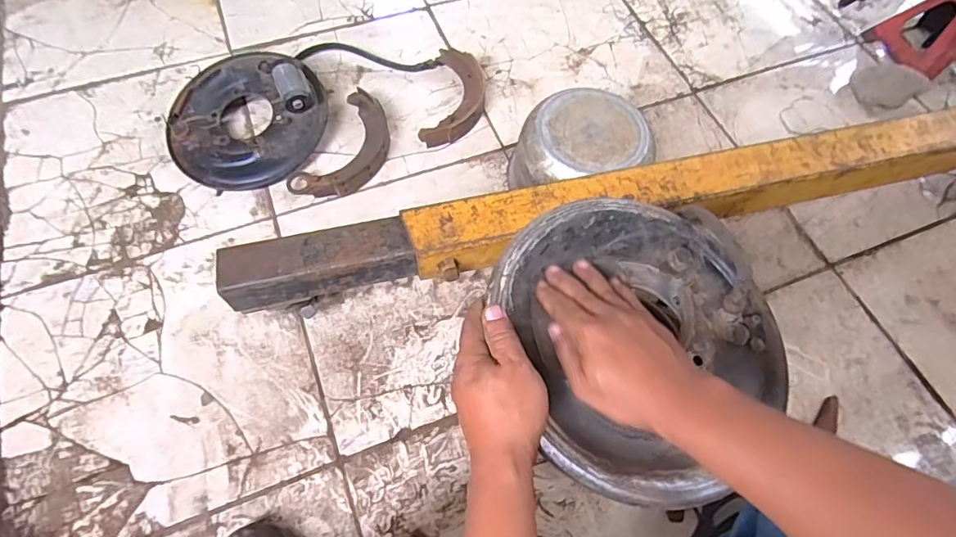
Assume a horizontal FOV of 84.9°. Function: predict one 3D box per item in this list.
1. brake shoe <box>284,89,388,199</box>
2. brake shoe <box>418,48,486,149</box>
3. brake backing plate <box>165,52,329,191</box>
[{"bbox_3d":[-0.219,-0.206,0.898,0.123,0.032,0.220,24,67,9],"label":"brake shoe"},{"bbox_3d":[-0.038,-0.311,0.958,0.098,0.031,0.219,9,65,2],"label":"brake shoe"},{"bbox_3d":[-0.397,-0.258,0.889,0.261,0.087,0.238,1,65,-2],"label":"brake backing plate"}]

